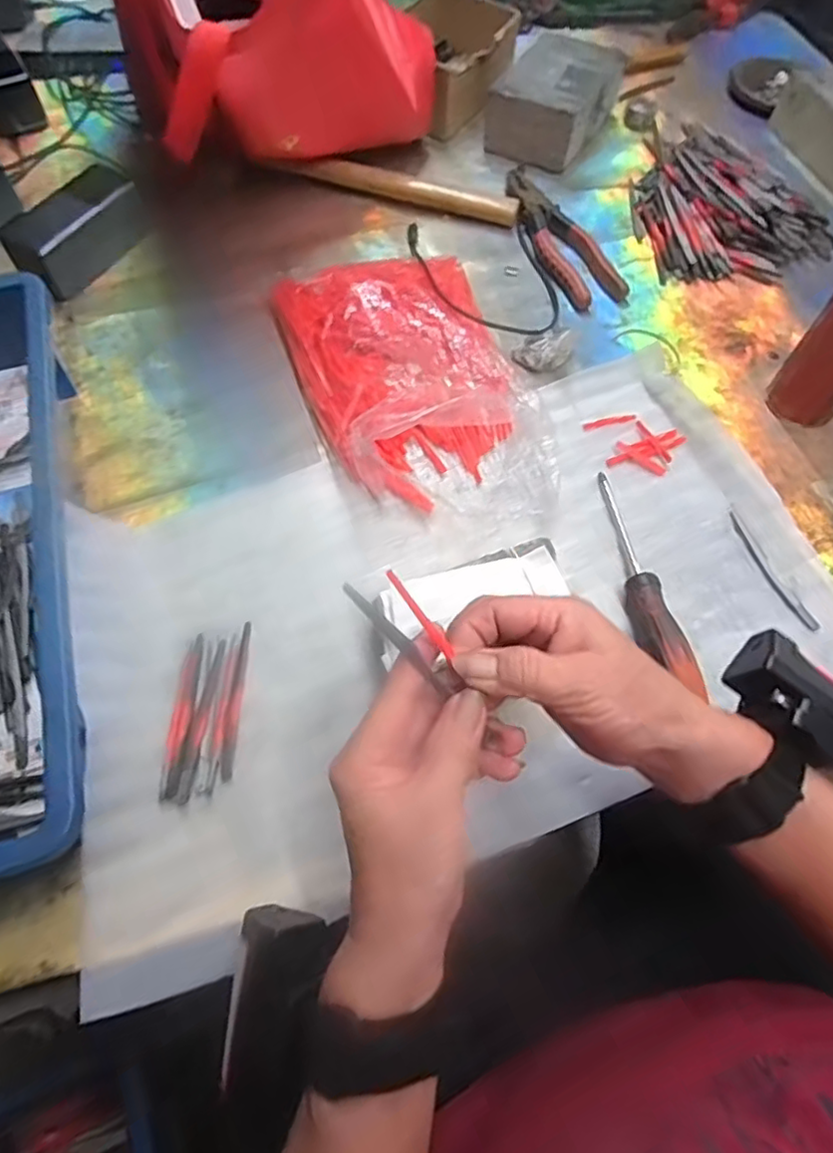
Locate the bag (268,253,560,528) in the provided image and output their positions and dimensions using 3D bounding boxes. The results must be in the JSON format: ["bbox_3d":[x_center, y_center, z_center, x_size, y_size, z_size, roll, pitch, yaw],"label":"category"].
[{"bbox_3d":[-0.004,-0.163,0.497,0.171,0.053,0.273,-14,66,-8],"label":"bag"}]

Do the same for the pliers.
[{"bbox_3d":[0.143,-0.345,0.615,0.063,0.015,0.213,-14,66,-8],"label":"pliers"}]

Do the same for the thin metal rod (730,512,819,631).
[{"bbox_3d":[0.259,-0.005,0.456,0.011,0.005,0.103,-20,66,-11],"label":"thin metal rod"}]

